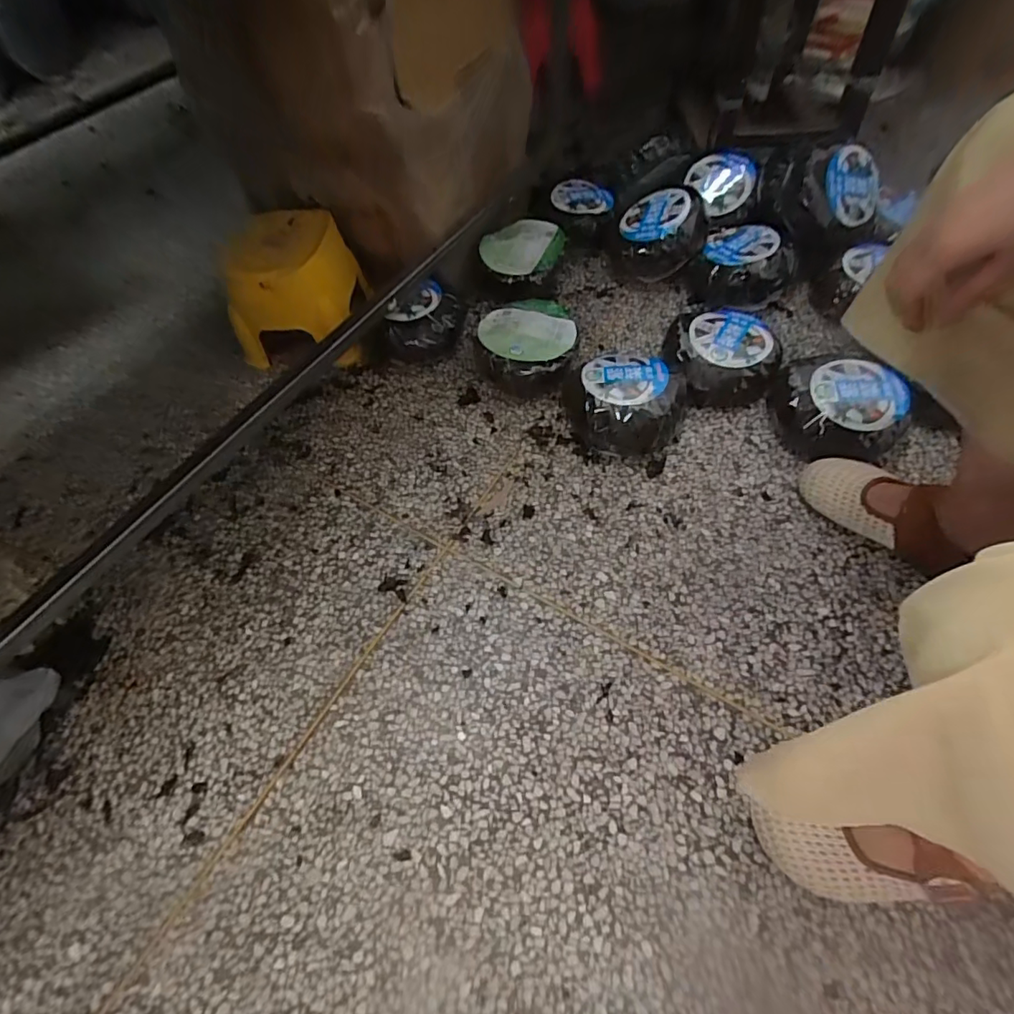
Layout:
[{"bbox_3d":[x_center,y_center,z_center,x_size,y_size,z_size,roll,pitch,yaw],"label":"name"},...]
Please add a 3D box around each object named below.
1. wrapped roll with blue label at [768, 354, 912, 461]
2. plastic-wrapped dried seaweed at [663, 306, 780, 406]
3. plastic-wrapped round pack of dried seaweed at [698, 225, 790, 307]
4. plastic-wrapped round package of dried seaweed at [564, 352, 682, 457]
[{"bbox_3d":[0.468,-0.136,0.753,0.170,0.086,0.159,14,60,12],"label":"wrapped roll with blue label"},{"bbox_3d":[0.331,-0.239,0.831,0.148,0.077,0.156,-2,58,2],"label":"plastic-wrapped dried seaweed"},{"bbox_3d":[0.416,-0.426,0.929,0.156,0.079,0.142,18,61,14],"label":"plastic-wrapped round pack of dried seaweed"},{"bbox_3d":[0.177,-0.159,0.775,0.177,0.080,0.168,-2,58,2],"label":"plastic-wrapped round package of dried seaweed"}]

